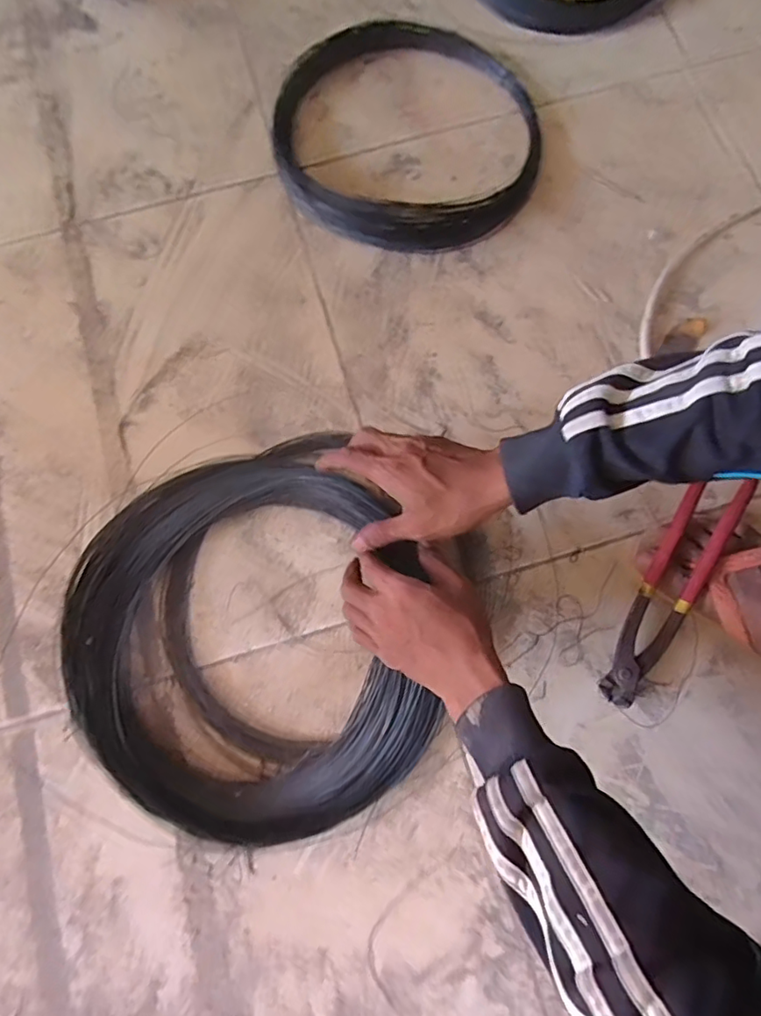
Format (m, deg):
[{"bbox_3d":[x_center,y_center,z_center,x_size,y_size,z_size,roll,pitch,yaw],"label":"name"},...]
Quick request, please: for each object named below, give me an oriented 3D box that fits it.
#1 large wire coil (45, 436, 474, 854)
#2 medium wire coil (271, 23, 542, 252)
[{"bbox_3d":[-0.087,0.103,0.480,0.335,0.059,0.314,-20,76,-7],"label":"large wire coil"},{"bbox_3d":[0.027,-0.393,0.589,0.282,0.045,0.247,6,76,2],"label":"medium wire coil"}]

